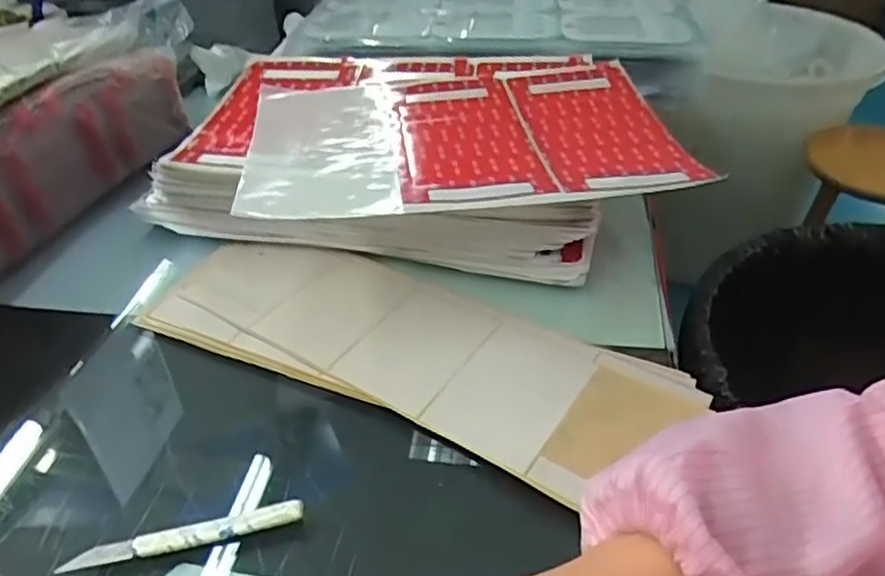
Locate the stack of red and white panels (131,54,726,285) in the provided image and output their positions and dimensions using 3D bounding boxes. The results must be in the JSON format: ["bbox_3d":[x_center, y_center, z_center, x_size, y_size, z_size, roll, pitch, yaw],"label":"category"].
[{"bbox_3d":[-0.030,-0.107,0.550,0.391,0.073,0.278,-5,39,-4],"label":"stack of red and white panels"}]

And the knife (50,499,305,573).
[{"bbox_3d":[-0.122,0.119,0.325,0.108,0.008,0.013,-9,40,-10],"label":"knife"}]

